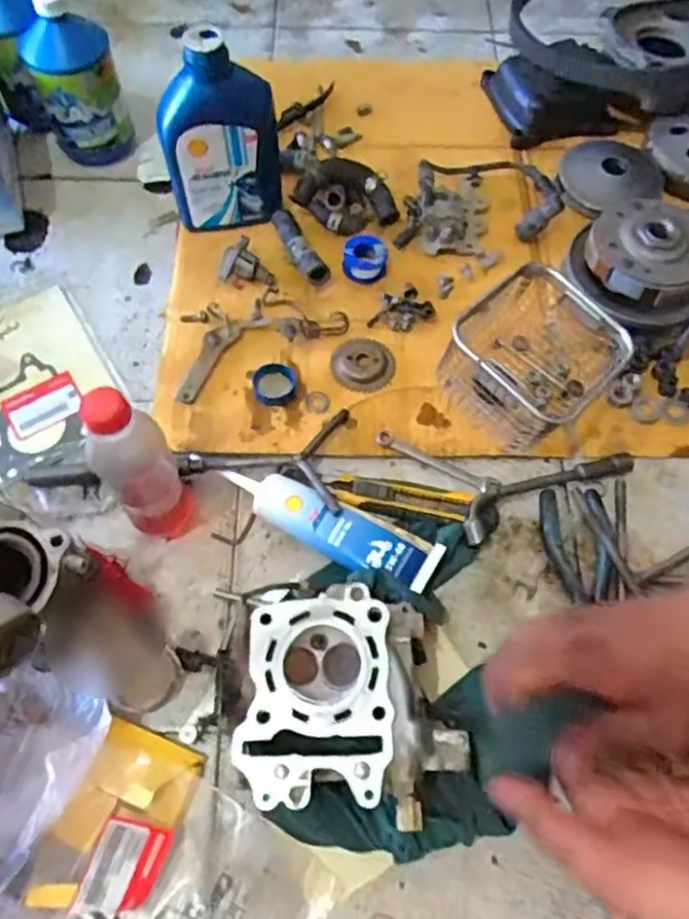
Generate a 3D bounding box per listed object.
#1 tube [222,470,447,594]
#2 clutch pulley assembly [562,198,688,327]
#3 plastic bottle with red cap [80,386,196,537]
[{"bbox_3d":[-0.018,0.057,0.567,0.196,0.030,0.056,24,66,11],"label":"tube"},{"bbox_3d":[0.298,-0.199,0.678,0.136,0.081,0.126,0,63,0],"label":"clutch pulley assembly"},{"bbox_3d":[-0.152,0.009,0.512,0.052,0.190,0.046,-32,68,-15],"label":"plastic bottle with red cap"}]

